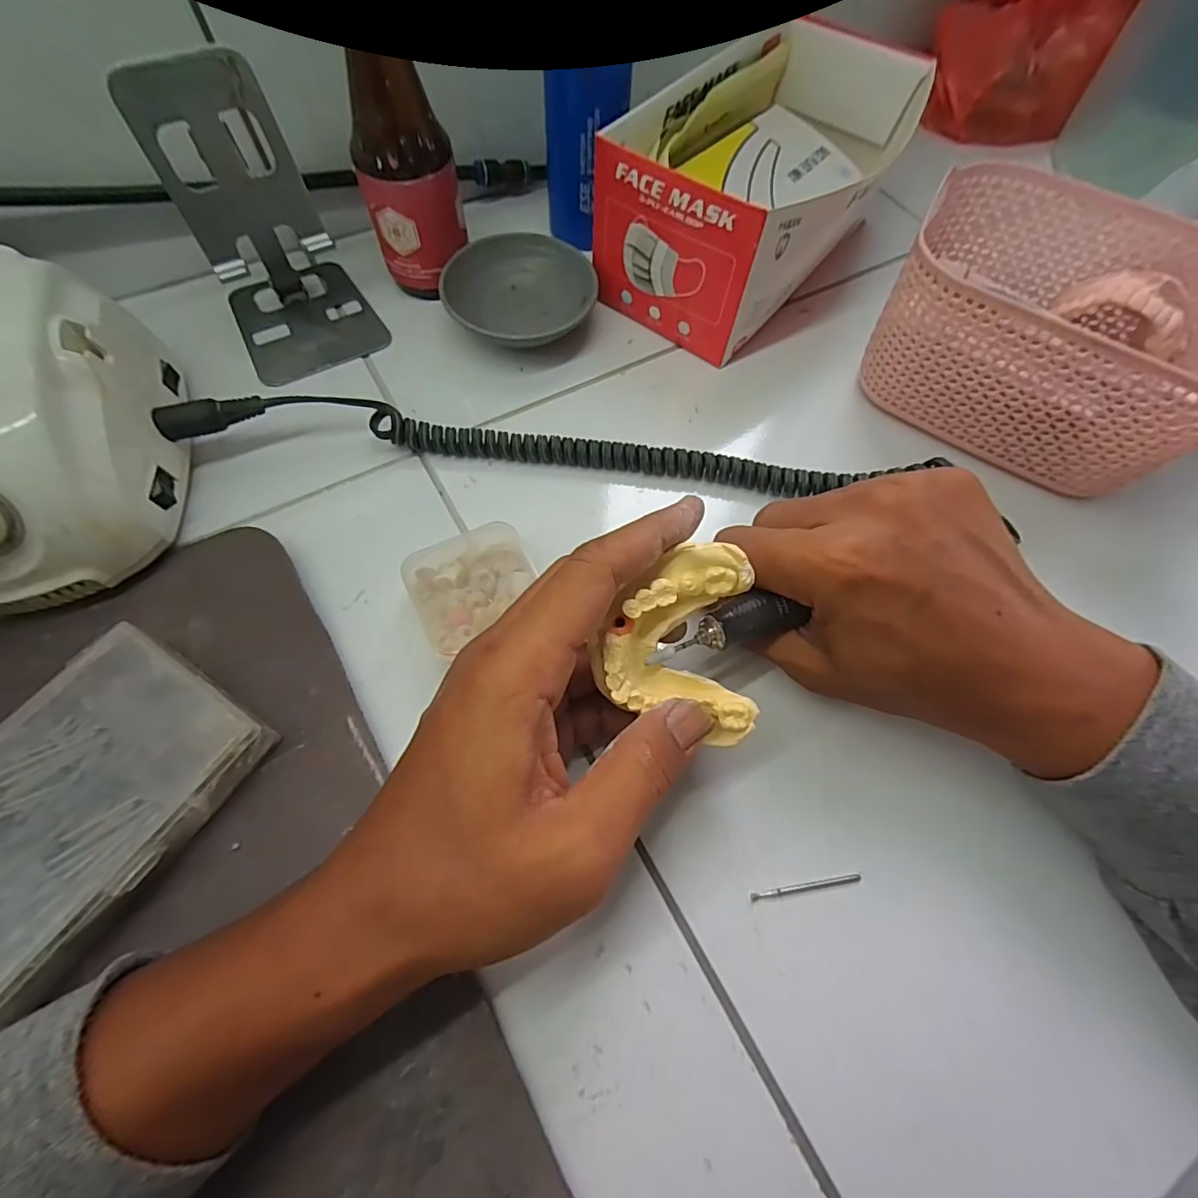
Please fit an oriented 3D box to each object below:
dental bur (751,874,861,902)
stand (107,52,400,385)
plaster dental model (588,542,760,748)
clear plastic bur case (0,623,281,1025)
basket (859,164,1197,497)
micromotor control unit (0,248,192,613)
[{"bbox_3d":[0.082,0.113,0.210,0.045,0.004,0.004,-7,65,-6],"label":"dental bur"},{"bbox_3d":[-0.176,-0.193,0.277,0.073,0.115,0.084,-32,70,-16],"label":"stand"},{"bbox_3d":[0.028,0.018,0.204,0.056,0.025,0.073,-4,97,-1],"label":"plaster dental model"},{"bbox_3d":[-0.194,0.078,0.198,0.078,0.025,0.119,31,67,12],"label":"clear plastic bur case"},{"bbox_3d":[0.239,-0.139,0.281,0.161,0.072,0.114,32,68,12],"label":"basket"},{"bbox_3d":[-0.254,-0.071,0.234,0.101,0.081,0.136,-16,66,-10],"label":"micromotor control unit"}]

